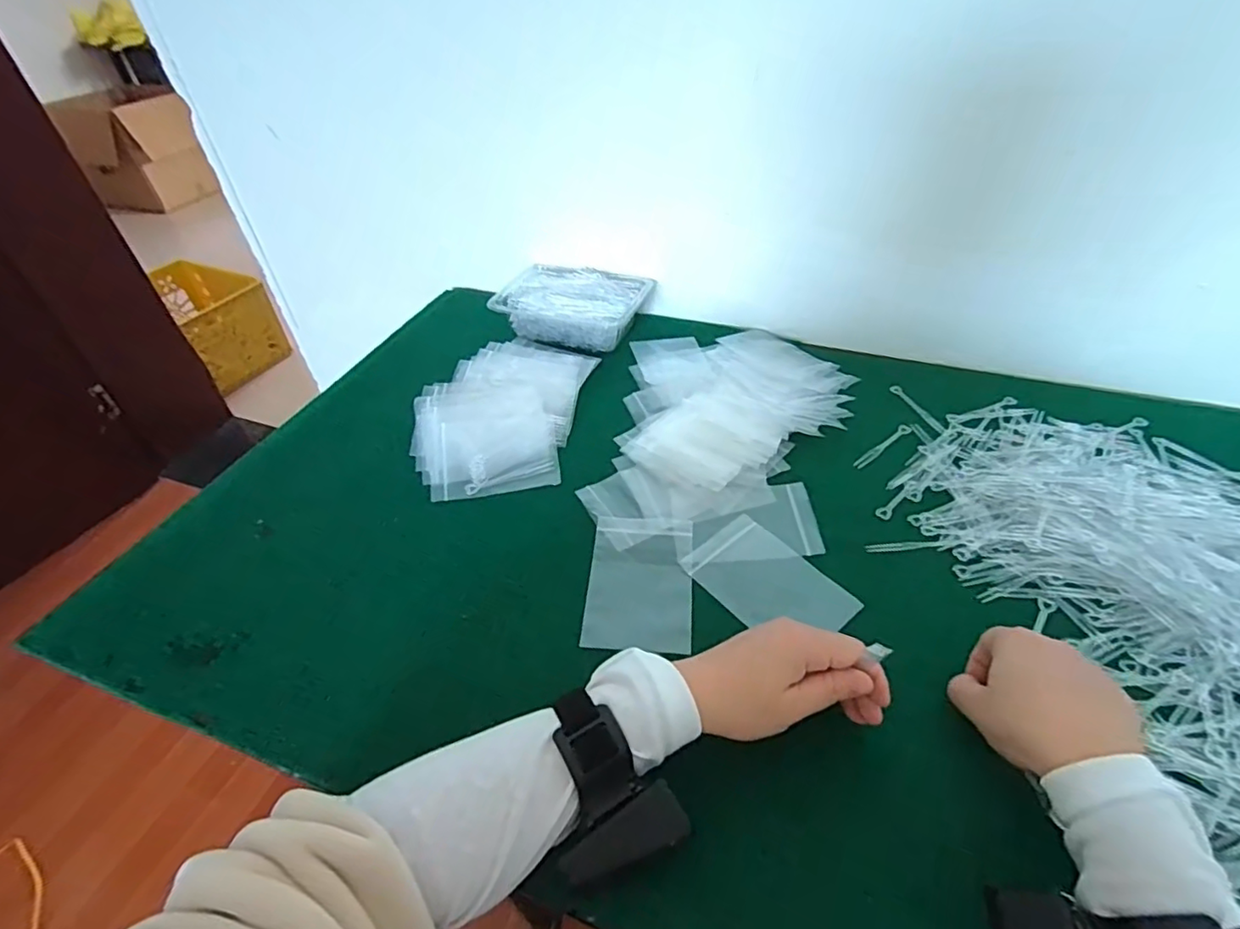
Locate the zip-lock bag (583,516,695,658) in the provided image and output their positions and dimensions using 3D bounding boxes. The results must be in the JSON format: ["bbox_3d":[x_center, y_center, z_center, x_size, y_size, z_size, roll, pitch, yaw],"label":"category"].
[{"bbox_3d":[0.017,0.093,0.479,0.081,0.004,0.122,5,47,3],"label":"zip-lock bag"}]

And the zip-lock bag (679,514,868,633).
[{"bbox_3d":[0.119,0.095,0.475,0.079,0.005,0.121,-34,54,-25],"label":"zip-lock bag"}]

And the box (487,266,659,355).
[{"bbox_3d":[-0.057,-0.202,0.751,0.181,0.051,0.121,15,47,18],"label":"box"}]

